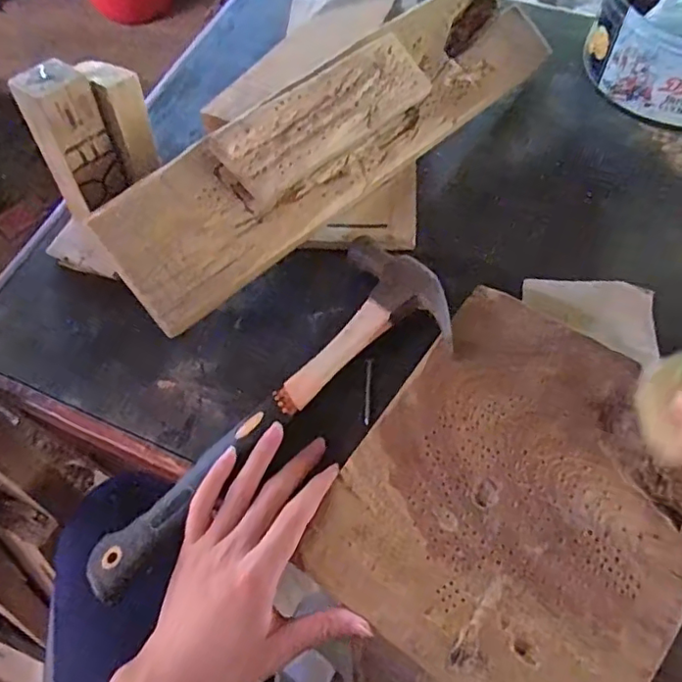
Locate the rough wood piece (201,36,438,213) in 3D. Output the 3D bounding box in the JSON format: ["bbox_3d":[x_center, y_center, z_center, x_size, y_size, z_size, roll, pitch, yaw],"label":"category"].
[{"bbox_3d":[-0.012,-0.182,0.472,0.188,0.020,0.063,-38,107,-16],"label":"rough wood piece"}]

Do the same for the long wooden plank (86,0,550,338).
[{"bbox_3d":[0.002,-0.174,0.499,0.437,0.032,0.102,-39,94,-17],"label":"long wooden plank"}]

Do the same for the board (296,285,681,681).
[{"bbox_3d":[0.125,0.103,0.392,0.217,0.010,0.253,33,69,19],"label":"board"}]

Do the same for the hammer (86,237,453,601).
[{"bbox_3d":[-0.054,0.055,0.439,0.109,0.034,0.327,41,77,22],"label":"hammer"}]

